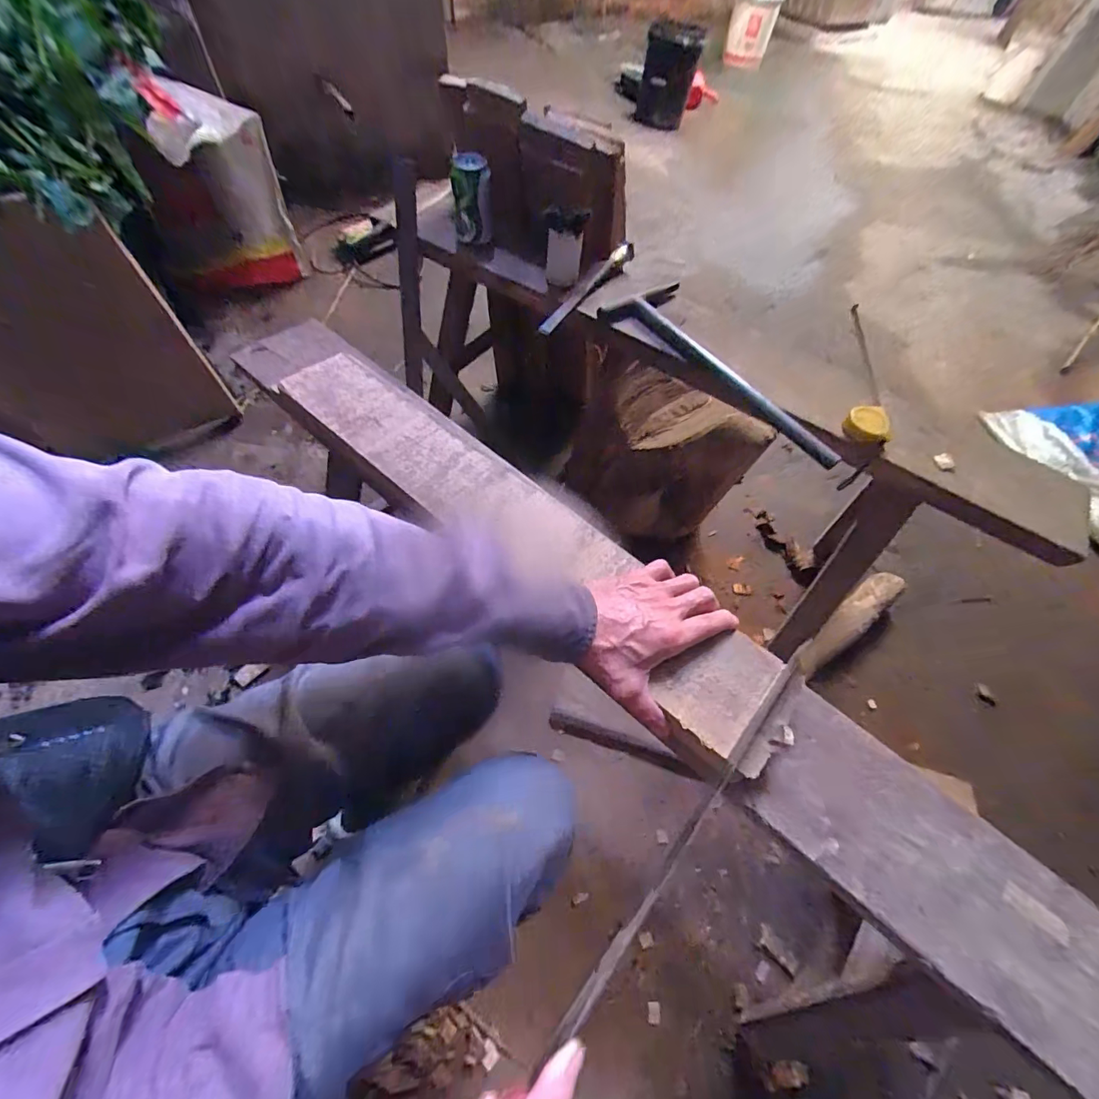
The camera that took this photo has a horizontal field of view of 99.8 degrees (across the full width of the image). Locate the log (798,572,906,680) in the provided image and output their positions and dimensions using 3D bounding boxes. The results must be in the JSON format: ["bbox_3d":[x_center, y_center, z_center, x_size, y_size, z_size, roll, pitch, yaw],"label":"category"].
[{"bbox_3d":[0.633,0.146,0.970,0.337,0.046,0.066,-32,66,-21],"label":"log"}]

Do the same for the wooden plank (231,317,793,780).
[{"bbox_3d":[-0.105,-0.078,0.522,0.778,0.039,0.127,38,64,19],"label":"wooden plank"}]

